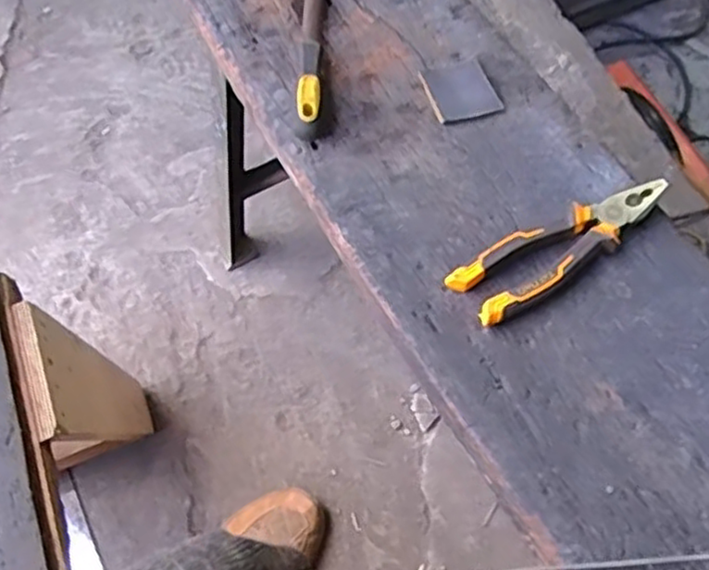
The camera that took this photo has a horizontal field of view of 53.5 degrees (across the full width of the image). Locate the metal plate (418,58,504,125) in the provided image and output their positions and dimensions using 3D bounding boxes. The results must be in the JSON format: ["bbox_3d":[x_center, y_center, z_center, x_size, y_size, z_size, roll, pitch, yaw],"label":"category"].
[{"bbox_3d":[0.098,-0.179,0.648,0.062,0.004,0.067,-16,64,-8],"label":"metal plate"}]

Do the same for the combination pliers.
[{"bbox_3d":[0.169,-0.029,0.559,0.192,0.027,0.053,-27,66,-13],"label":"combination pliers"}]

